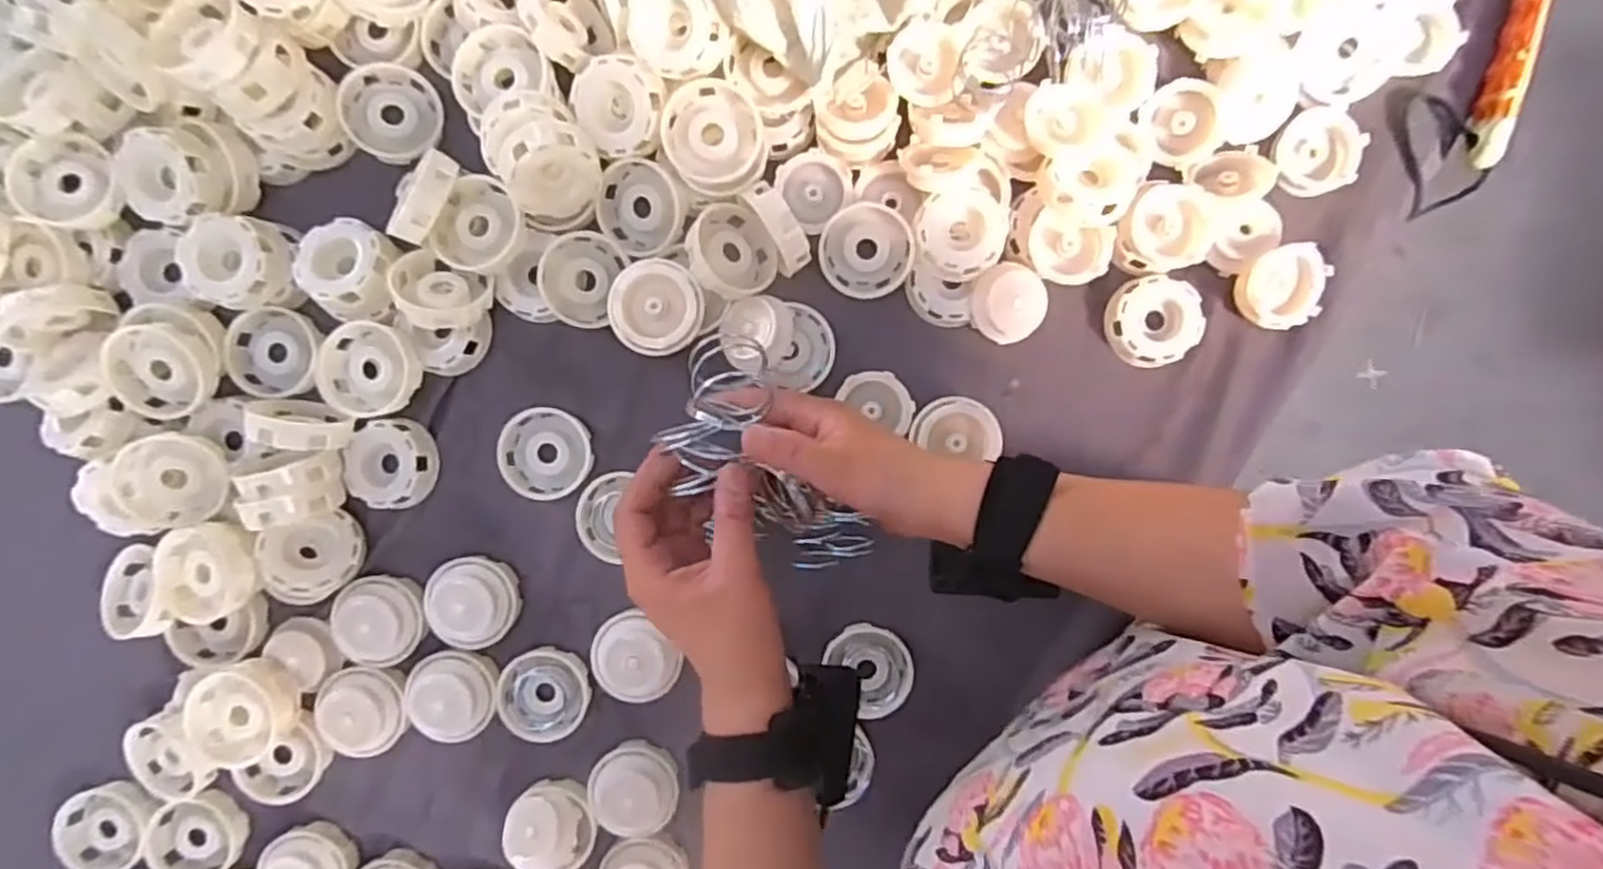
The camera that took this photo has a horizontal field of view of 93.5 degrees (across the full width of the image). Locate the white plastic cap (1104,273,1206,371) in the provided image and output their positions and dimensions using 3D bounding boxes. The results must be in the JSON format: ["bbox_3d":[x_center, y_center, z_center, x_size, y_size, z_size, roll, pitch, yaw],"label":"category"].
[{"bbox_3d":[0.239,-0.077,0.511,0.057,0.019,0.060,-3,86,-5],"label":"white plastic cap"}]

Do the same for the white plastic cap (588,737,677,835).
[{"bbox_3d":[-0.116,0.244,0.519,0.060,0.023,0.055,0,86,-5],"label":"white plastic cap"}]

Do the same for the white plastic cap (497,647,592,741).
[{"bbox_3d":[-0.178,0.181,0.526,0.061,0.015,0.062,0,86,-5],"label":"white plastic cap"}]

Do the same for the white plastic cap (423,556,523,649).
[{"bbox_3d":[-0.227,0.116,0.517,0.059,0.024,0.060,1,86,-5],"label":"white plastic cap"}]

